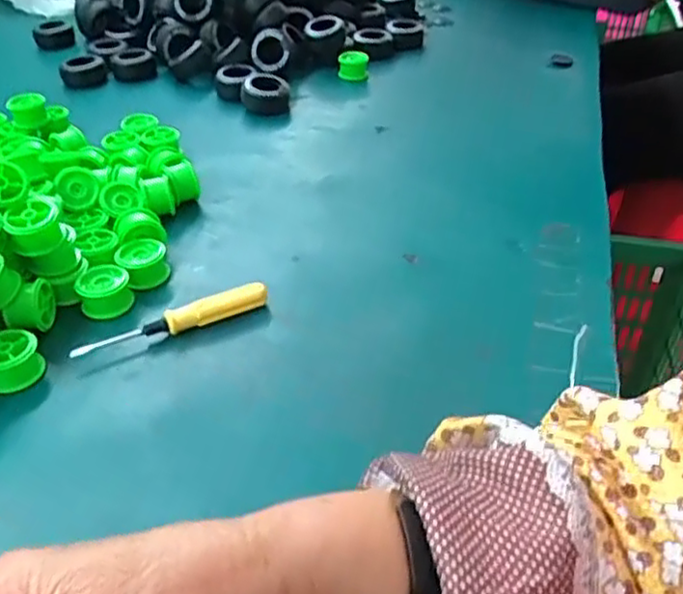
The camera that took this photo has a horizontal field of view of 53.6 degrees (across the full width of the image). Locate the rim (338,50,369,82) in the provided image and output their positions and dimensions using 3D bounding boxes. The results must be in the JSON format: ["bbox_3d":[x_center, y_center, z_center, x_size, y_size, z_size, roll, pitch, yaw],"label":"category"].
[{"bbox_3d":[0.014,-0.274,0.800,0.035,0.031,0.030,0,38,2],"label":"rim"}]

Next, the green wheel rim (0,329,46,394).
[{"bbox_3d":[-0.197,0.037,0.402,0.033,0.025,0.029,-28,45,-30],"label":"green wheel rim"}]

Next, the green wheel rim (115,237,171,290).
[{"bbox_3d":[-0.139,-0.022,0.477,0.033,0.024,0.036,-13,40,-15],"label":"green wheel rim"}]

